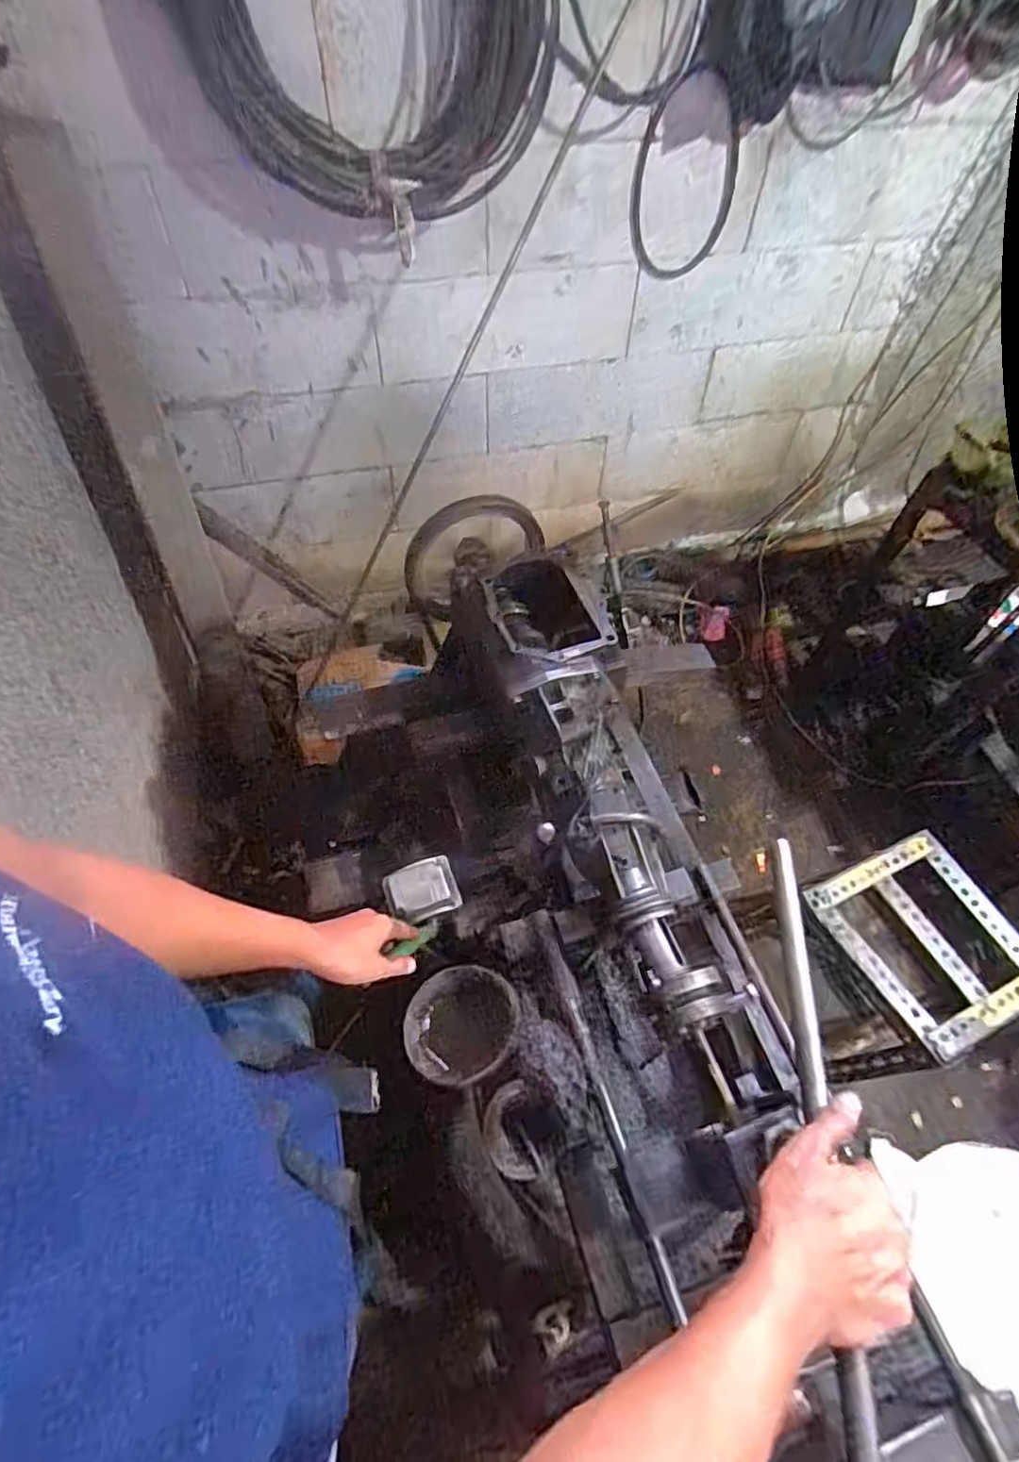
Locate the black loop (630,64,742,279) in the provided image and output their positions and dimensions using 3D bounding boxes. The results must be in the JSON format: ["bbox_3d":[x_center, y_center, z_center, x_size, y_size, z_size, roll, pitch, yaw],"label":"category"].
[{"bbox_3d":[0.349,-1.088,1.254,0.223,0.335,0.026,-14,62,-2],"label":"black loop"}]

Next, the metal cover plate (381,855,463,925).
[{"bbox_3d":[-0.111,0.201,0.793,0.088,0.020,0.073,-17,57,-14],"label":"metal cover plate"}]

